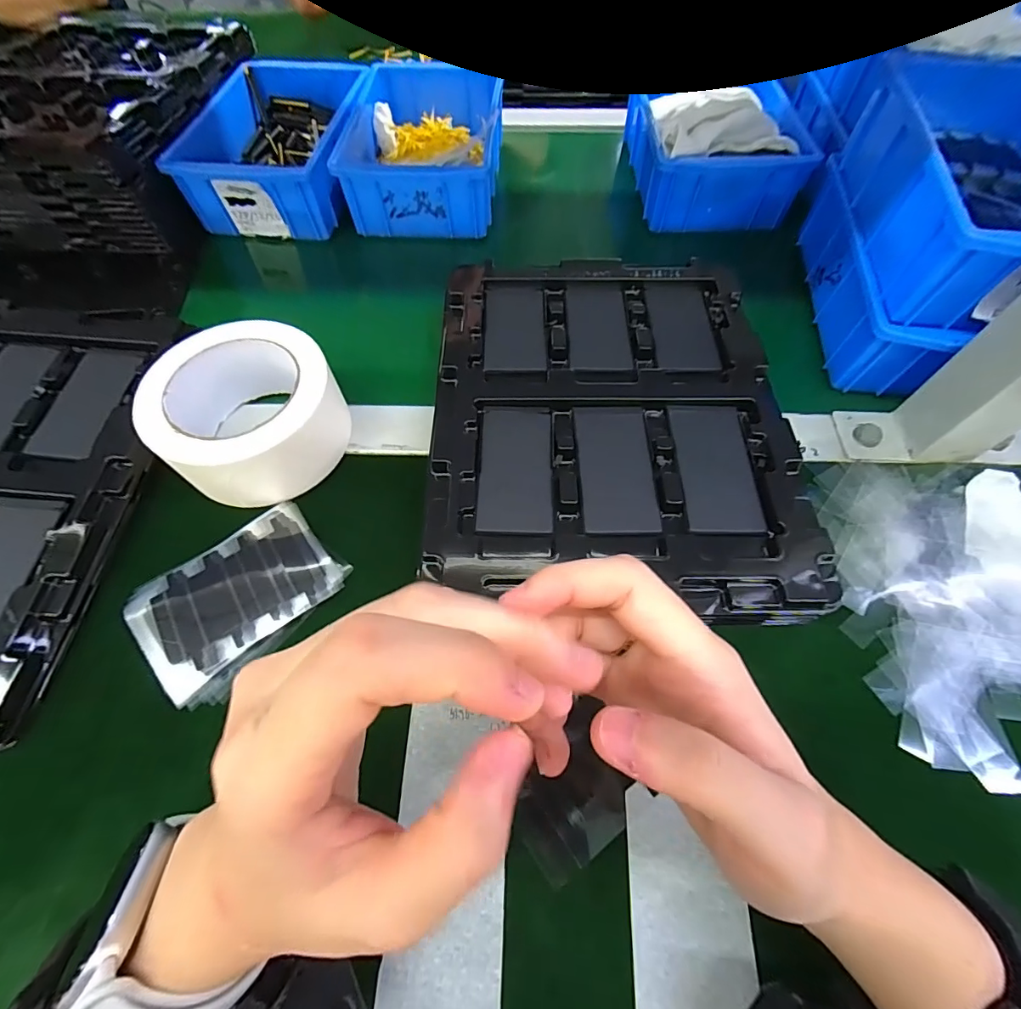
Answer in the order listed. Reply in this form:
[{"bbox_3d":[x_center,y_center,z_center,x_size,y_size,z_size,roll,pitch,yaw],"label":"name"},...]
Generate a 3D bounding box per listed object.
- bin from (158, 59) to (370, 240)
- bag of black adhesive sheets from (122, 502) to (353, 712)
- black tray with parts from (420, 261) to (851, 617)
[{"bbox_3d":[-0.225,-0.365,0.477,0.145,0.056,0.212,3,63,2],"label":"bin"},{"bbox_3d":[-0.159,0.053,0.280,0.082,0.011,0.108,41,70,19],"label":"bag of black adhesive sheets"},{"bbox_3d":[0.063,-0.067,0.315,0.220,0.031,0.275,1,62,1],"label":"black tray with parts"}]

